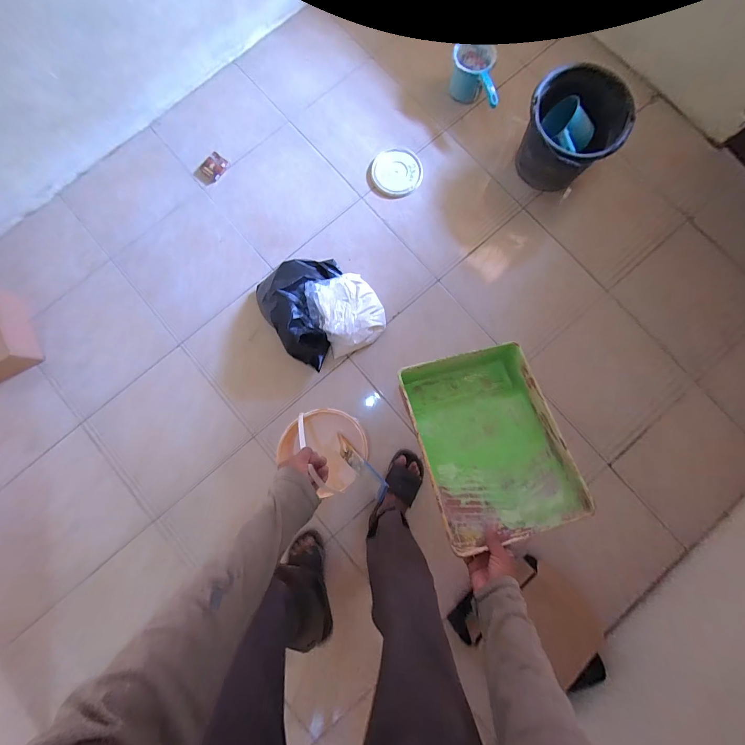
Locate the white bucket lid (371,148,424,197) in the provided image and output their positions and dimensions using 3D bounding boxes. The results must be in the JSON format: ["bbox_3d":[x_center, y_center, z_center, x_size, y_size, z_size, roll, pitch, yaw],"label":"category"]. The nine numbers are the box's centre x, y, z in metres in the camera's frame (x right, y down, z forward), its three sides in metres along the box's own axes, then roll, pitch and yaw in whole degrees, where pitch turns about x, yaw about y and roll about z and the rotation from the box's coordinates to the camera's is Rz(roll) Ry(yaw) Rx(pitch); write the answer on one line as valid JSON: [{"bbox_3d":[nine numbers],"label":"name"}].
[{"bbox_3d":[0.087,-0.698,1.126,0.170,0.011,0.172,7,83,1],"label":"white bucket lid"}]

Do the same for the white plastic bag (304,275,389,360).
[{"bbox_3d":[-0.078,-0.194,1.036,0.207,0.112,0.229,-25,83,-3],"label":"white plastic bag"}]

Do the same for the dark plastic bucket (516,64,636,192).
[{"bbox_3d":[0.612,-0.752,1.052,0.247,0.237,0.288,-41,84,-4],"label":"dark plastic bucket"}]

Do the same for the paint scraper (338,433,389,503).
[{"bbox_3d":[-0.027,0.186,0.650,0.022,0.216,0.036,40,85,-33],"label":"paint scraper"}]

